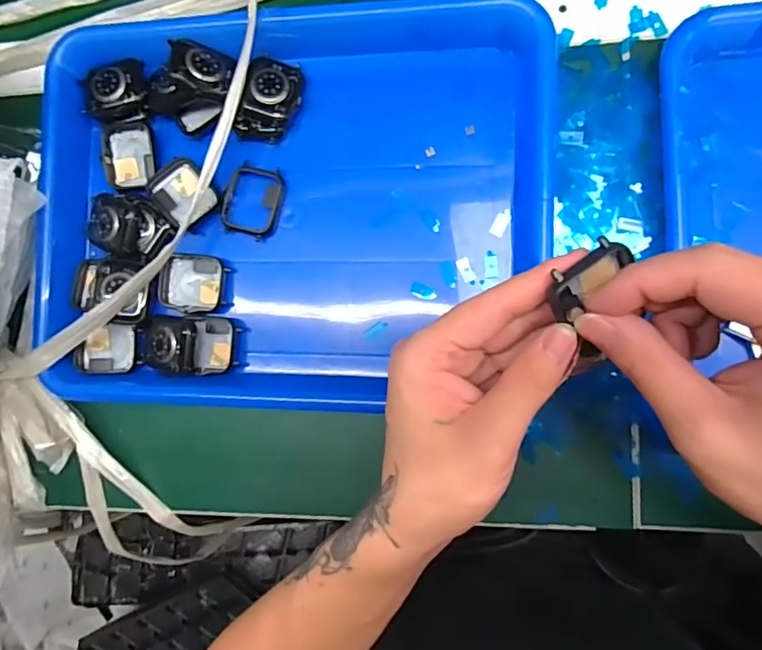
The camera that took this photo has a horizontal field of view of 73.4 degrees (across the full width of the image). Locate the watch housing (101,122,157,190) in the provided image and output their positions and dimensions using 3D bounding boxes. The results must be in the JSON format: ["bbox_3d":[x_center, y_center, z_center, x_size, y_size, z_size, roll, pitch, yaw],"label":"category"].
[{"bbox_3d":[-0.173,-0.118,0.355,0.036,0.014,0.044,-4,88,8],"label":"watch housing"}]

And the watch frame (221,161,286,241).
[{"bbox_3d":[-0.085,-0.082,0.341,0.039,0.009,0.047,13,91,8],"label":"watch frame"}]

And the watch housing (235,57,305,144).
[{"bbox_3d":[-0.072,-0.146,0.334,0.035,0.013,0.052,15,91,-10],"label":"watch housing"}]

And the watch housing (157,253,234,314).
[{"bbox_3d":[-0.124,-0.028,0.345,0.046,0.014,0.039,6,90,8],"label":"watch housing"}]

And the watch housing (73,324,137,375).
[{"bbox_3d":[-0.186,0.017,0.349,0.042,0.010,0.033,-1,89,8],"label":"watch housing"}]

